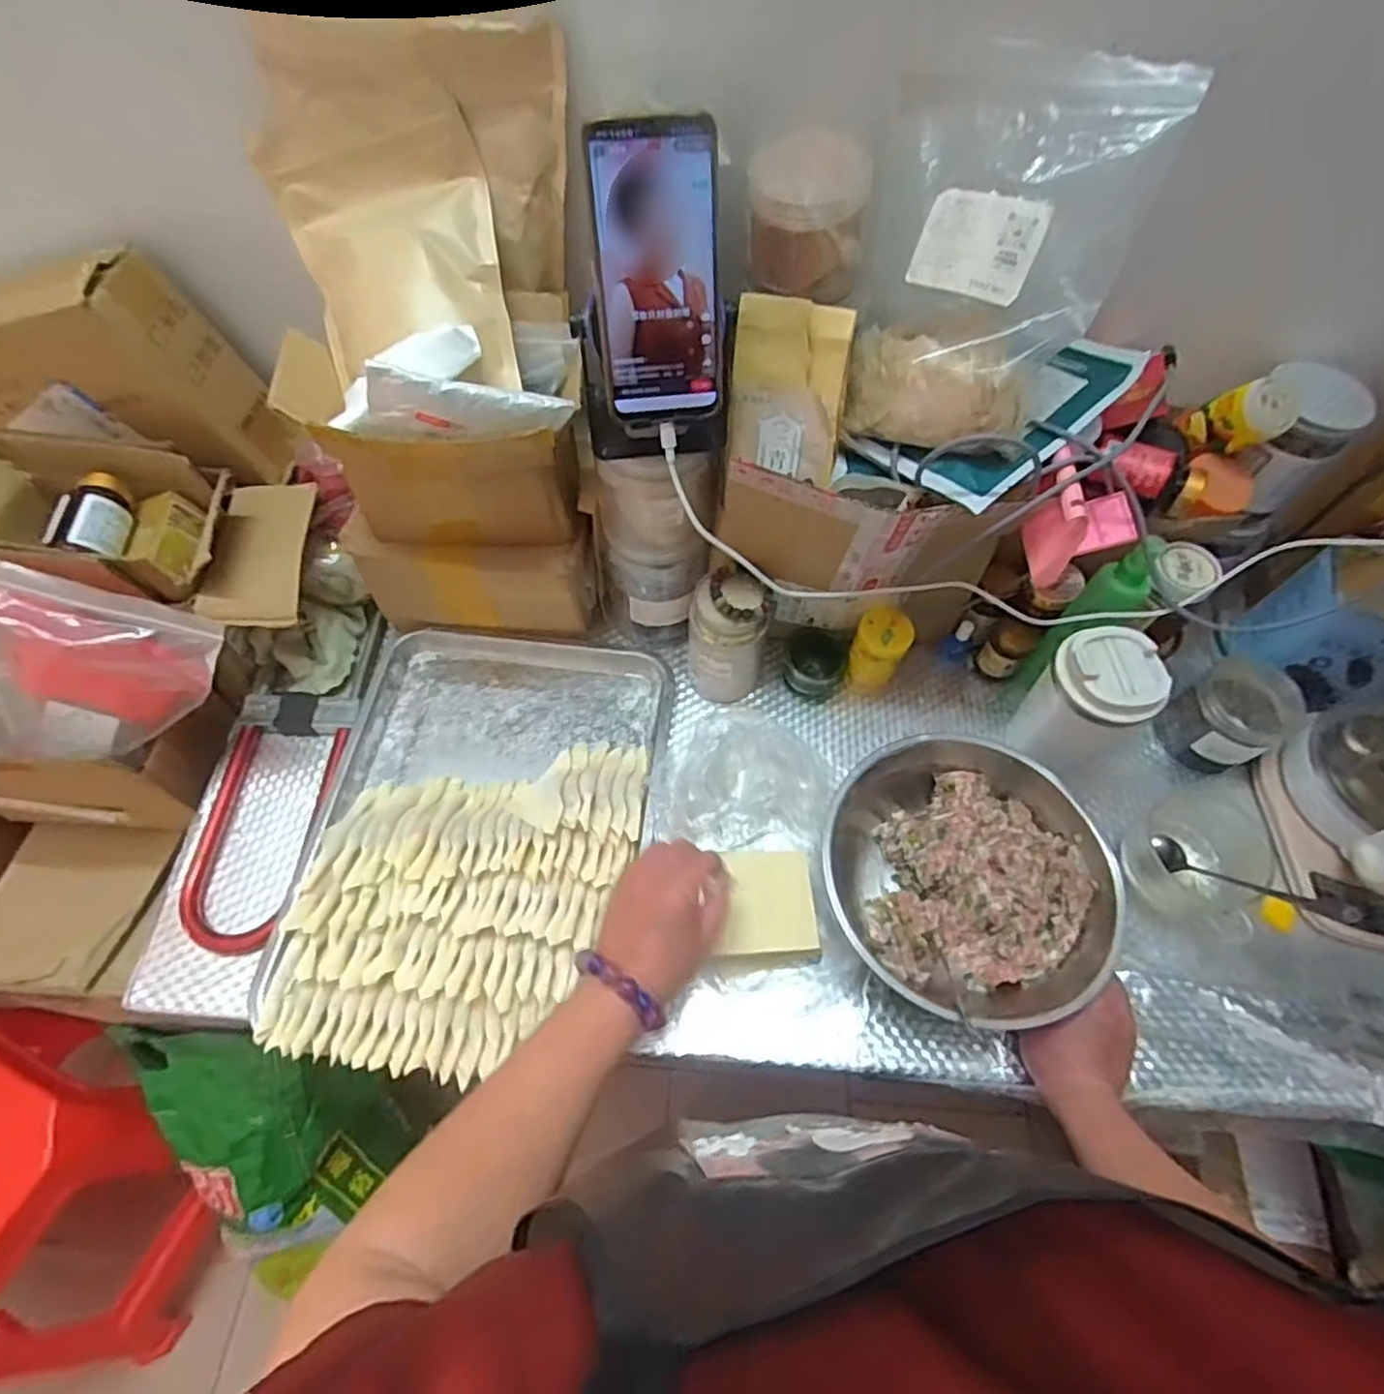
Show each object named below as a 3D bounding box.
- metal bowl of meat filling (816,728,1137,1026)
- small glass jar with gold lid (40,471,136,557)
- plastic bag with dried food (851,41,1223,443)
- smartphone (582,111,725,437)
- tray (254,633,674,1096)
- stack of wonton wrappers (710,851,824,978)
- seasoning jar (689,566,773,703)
[{"bbox_3d":[0.227,0.157,0.623,0.227,0.085,0.237,1,60,-1],"label":"metal bowl of meat filling"},{"bbox_3d":[-0.529,-0.161,0.643,0.042,0.040,0.087,-3,61,-3],"label":"small glass jar with gold lid"},{"bbox_3d":[0.201,-0.302,0.510,0.184,0.242,0.047,25,21,24],"label":"plastic bag with dried food"},{"bbox_3d":[-0.021,-0.260,0.460,0.079,0.166,0.017,-5,35,-4],"label":"smartphone"},{"bbox_3d":[-0.186,0.111,0.654,0.294,0.042,0.398,5,60,2],"label":"tray"},{"bbox_3d":[0.062,0.179,0.614,0.082,0.034,0.094,-6,76,5],"label":"stack of wonton wrappers"},{"bbox_3d":[0.033,-0.055,0.697,0.068,0.130,0.067,1,60,-1],"label":"seasoning jar"}]

